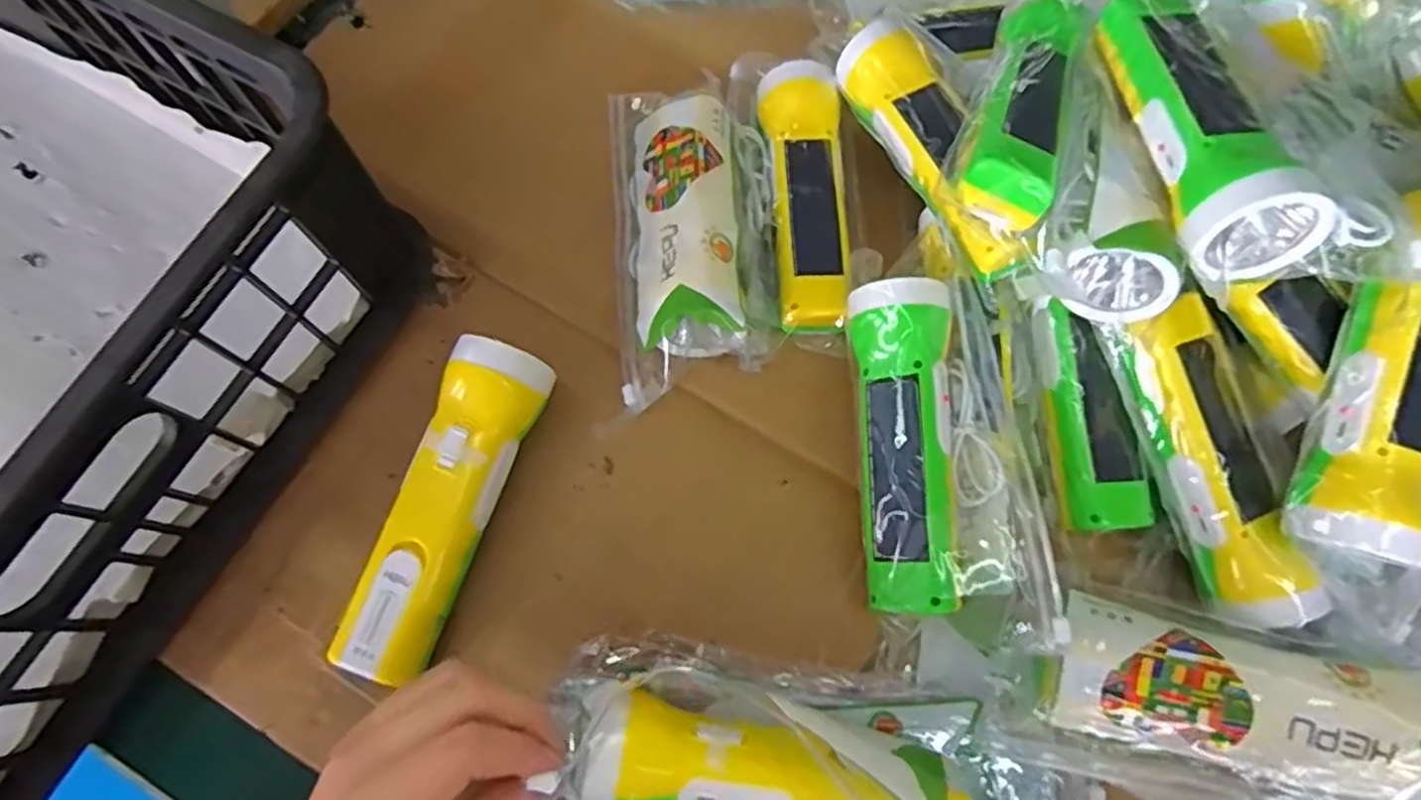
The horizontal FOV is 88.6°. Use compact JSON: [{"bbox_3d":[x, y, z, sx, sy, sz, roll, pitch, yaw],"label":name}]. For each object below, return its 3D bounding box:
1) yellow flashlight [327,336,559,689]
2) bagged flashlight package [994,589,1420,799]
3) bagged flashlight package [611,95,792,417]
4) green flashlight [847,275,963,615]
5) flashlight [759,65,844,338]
[{"bbox_3d":[-0.131,0.054,0.367,0.049,0.044,0.168,18,74,6],"label":"yellow flashlight"},{"bbox_3d":[0.242,0.145,0.338,0.184,0.047,0.080,12,74,4],"label":"bagged flashlight package"},{"bbox_3d":[-0.013,-0.106,0.428,0.095,0.052,0.219,-5,73,-1],"label":"bagged flashlight package"},{"bbox_3d":[0.099,0.024,0.378,0.053,0.061,0.166,3,73,1],"label":"green flashlight"},{"bbox_3d":[0.055,-0.123,0.447,0.053,0.041,0.177,1,73,1],"label":"flashlight"}]

